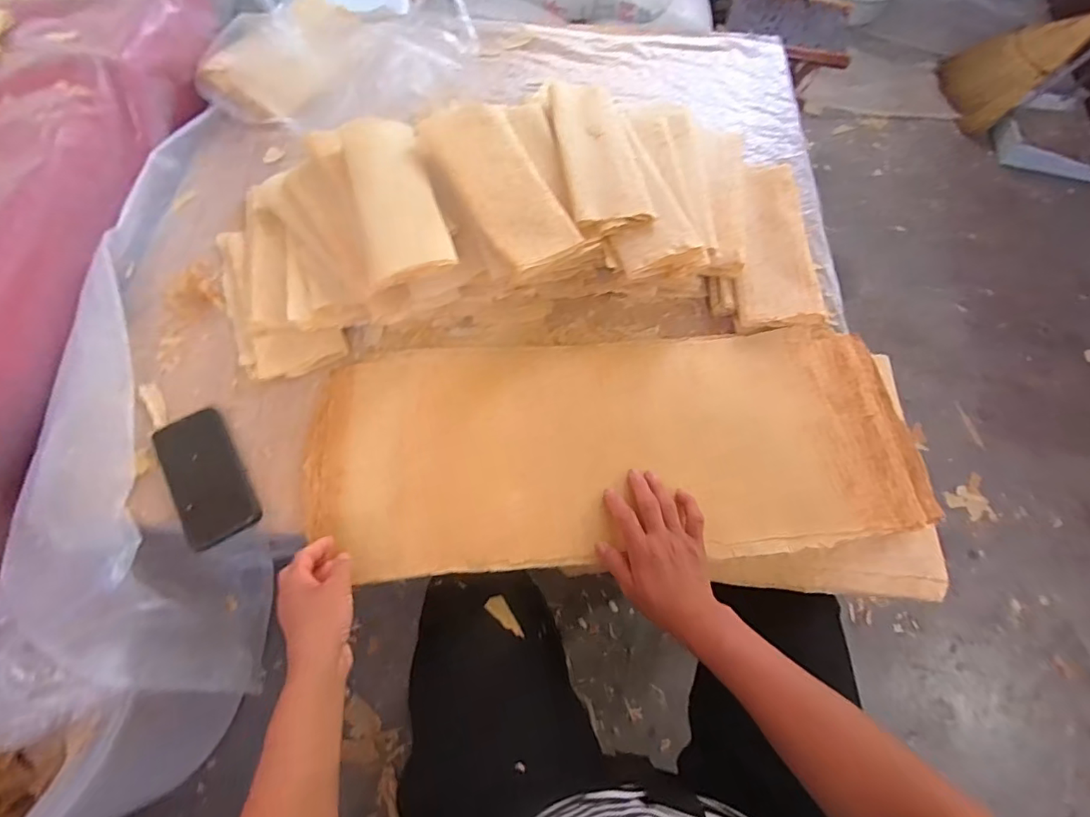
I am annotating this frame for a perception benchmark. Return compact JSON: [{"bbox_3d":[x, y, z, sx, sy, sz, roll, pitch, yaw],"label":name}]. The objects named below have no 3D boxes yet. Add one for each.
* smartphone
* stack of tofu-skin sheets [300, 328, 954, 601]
[{"bbox_3d":[-0.396,0.079,0.613,0.080,0.016,0.168,-31,69,-14],"label":"smartphone"},{"bbox_3d":[0.090,0.051,0.635,0.715,0.039,0.312,0,65,-3],"label":"stack of tofu-skin sheets"}]

